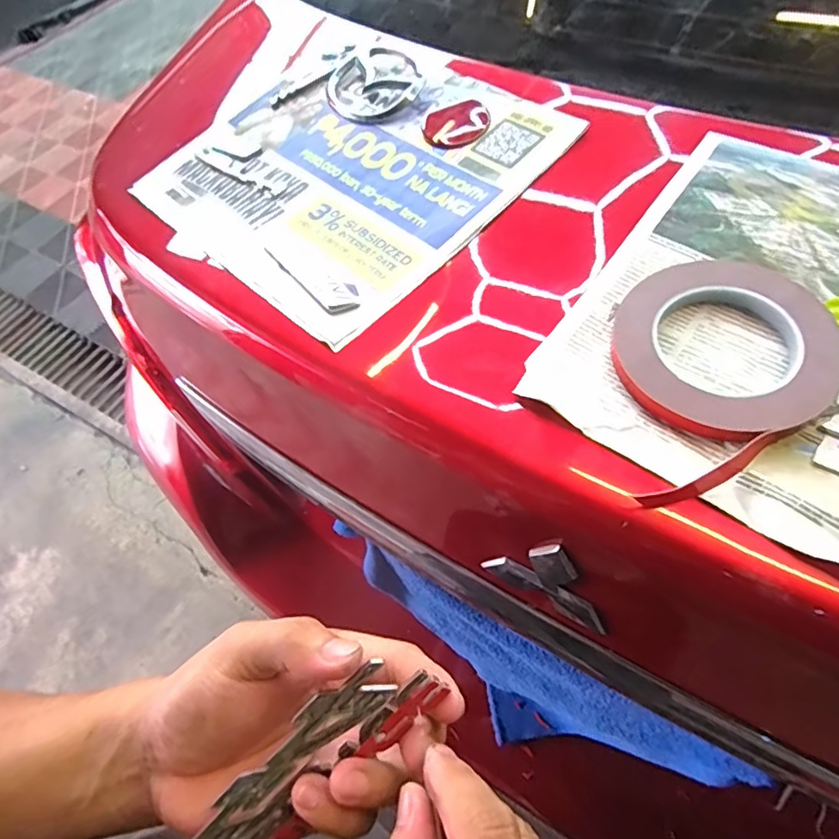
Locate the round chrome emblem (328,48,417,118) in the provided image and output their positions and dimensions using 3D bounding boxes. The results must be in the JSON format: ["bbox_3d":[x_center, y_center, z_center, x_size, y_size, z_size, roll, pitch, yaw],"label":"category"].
[{"bbox_3d":[-0.044,-0.311,0.504,0.081,0.012,0.100,-35,65,0],"label":"round chrome emblem"}]

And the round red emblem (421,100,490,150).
[{"bbox_3d":[0.031,-0.257,0.477,0.055,0.011,0.061,-11,56,0],"label":"round red emblem"}]

